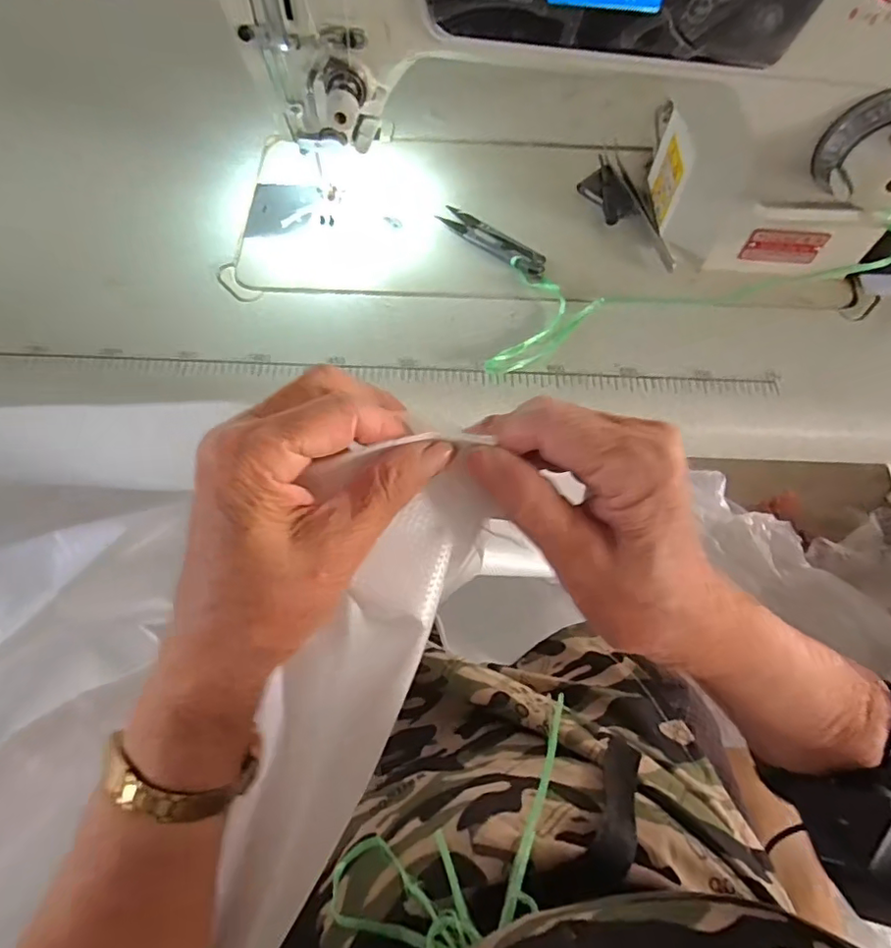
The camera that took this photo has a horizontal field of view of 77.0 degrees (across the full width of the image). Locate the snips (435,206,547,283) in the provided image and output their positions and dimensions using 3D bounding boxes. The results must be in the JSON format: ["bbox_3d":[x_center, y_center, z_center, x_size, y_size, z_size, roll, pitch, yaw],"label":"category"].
[{"bbox_3d":[0.036,-0.180,0.430,0.098,0.005,0.024,39,68,17],"label":"snips"}]

